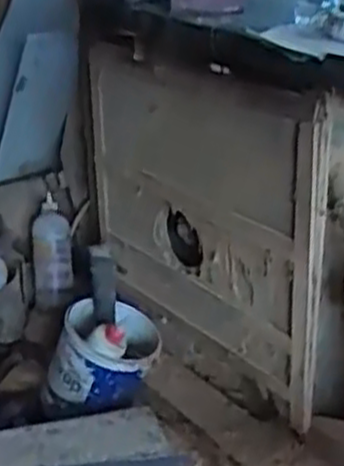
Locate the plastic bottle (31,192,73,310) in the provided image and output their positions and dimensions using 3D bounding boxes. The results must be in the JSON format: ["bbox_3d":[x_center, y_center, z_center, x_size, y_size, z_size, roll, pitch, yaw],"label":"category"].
[{"bbox_3d":[-0.286,0.027,1.844,0.090,0.073,0.332,-1,57,-10],"label":"plastic bottle"}]

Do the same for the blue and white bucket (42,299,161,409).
[{"bbox_3d":[-0.133,0.239,1.519,0.207,0.146,0.207,3,25,-1],"label":"blue and white bucket"}]

